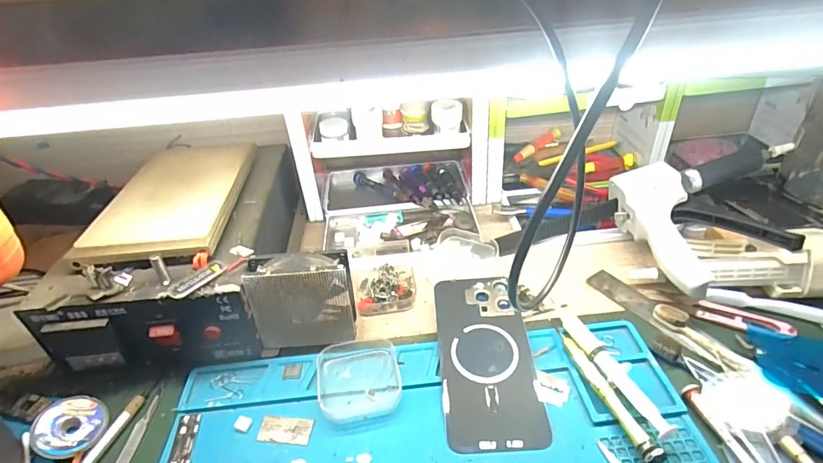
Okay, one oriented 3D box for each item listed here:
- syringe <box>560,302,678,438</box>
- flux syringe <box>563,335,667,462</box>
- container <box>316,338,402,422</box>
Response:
[{"bbox_3d":[0.152,0.103,0.351,0.019,0.014,0.128,-15,38,-14],"label":"syringe"},{"bbox_3d":[0.144,0.118,0.332,0.016,0.013,0.106,-14,38,-12],"label":"flux syringe"},{"bbox_3d":[-0.042,0.116,0.357,0.061,0.016,0.065,-10,37,-7],"label":"container"}]

